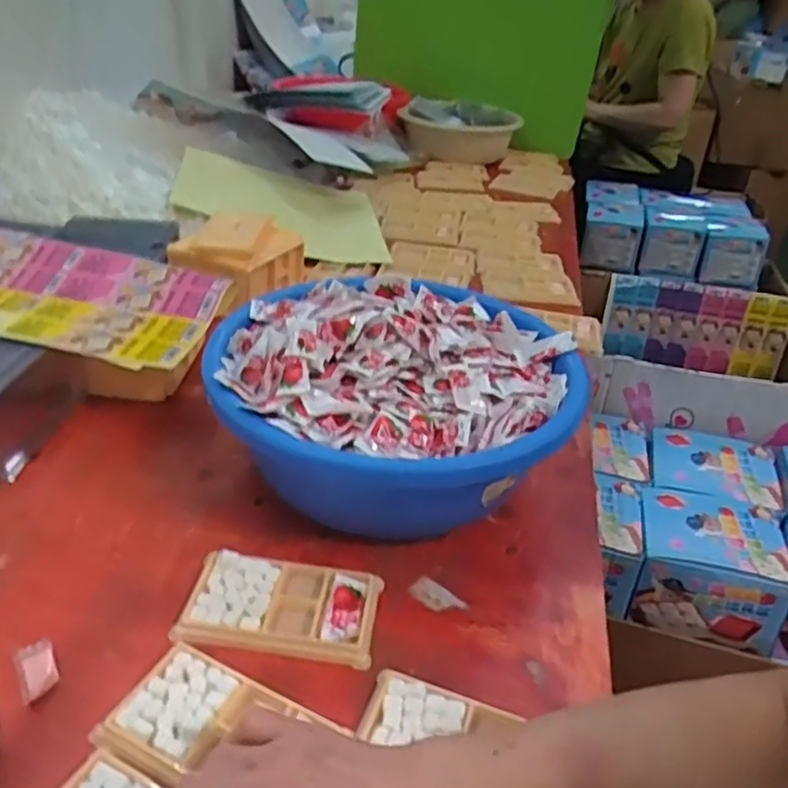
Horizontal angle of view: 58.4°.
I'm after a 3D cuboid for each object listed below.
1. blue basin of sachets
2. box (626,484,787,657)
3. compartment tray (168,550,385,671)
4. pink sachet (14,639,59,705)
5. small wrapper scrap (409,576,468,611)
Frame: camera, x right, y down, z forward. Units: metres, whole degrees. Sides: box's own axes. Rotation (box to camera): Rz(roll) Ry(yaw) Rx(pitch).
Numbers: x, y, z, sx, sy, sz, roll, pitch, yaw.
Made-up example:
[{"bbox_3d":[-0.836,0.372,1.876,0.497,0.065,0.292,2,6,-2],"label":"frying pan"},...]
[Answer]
[{"bbox_3d":[0.000,0.008,0.634,0.311,0.140,0.292,4,32,-3],"label":"blue basin of sachets"},{"bbox_3d":[0.396,0.215,0.899,0.172,0.110,0.156,14,33,12],"label":"box"},{"bbox_3d":[-0.081,0.152,0.516,0.137,0.014,0.077,7,32,2],"label":"compartment tray"},{"bbox_3d":[-0.233,0.180,0.462,0.022,0.006,0.043,-16,38,-31],"label":"pink sachet"},{"bbox_3d":[0.034,0.157,0.542,0.042,0.004,0.021,26,37,28],"label":"small wrapper scrap"}]

